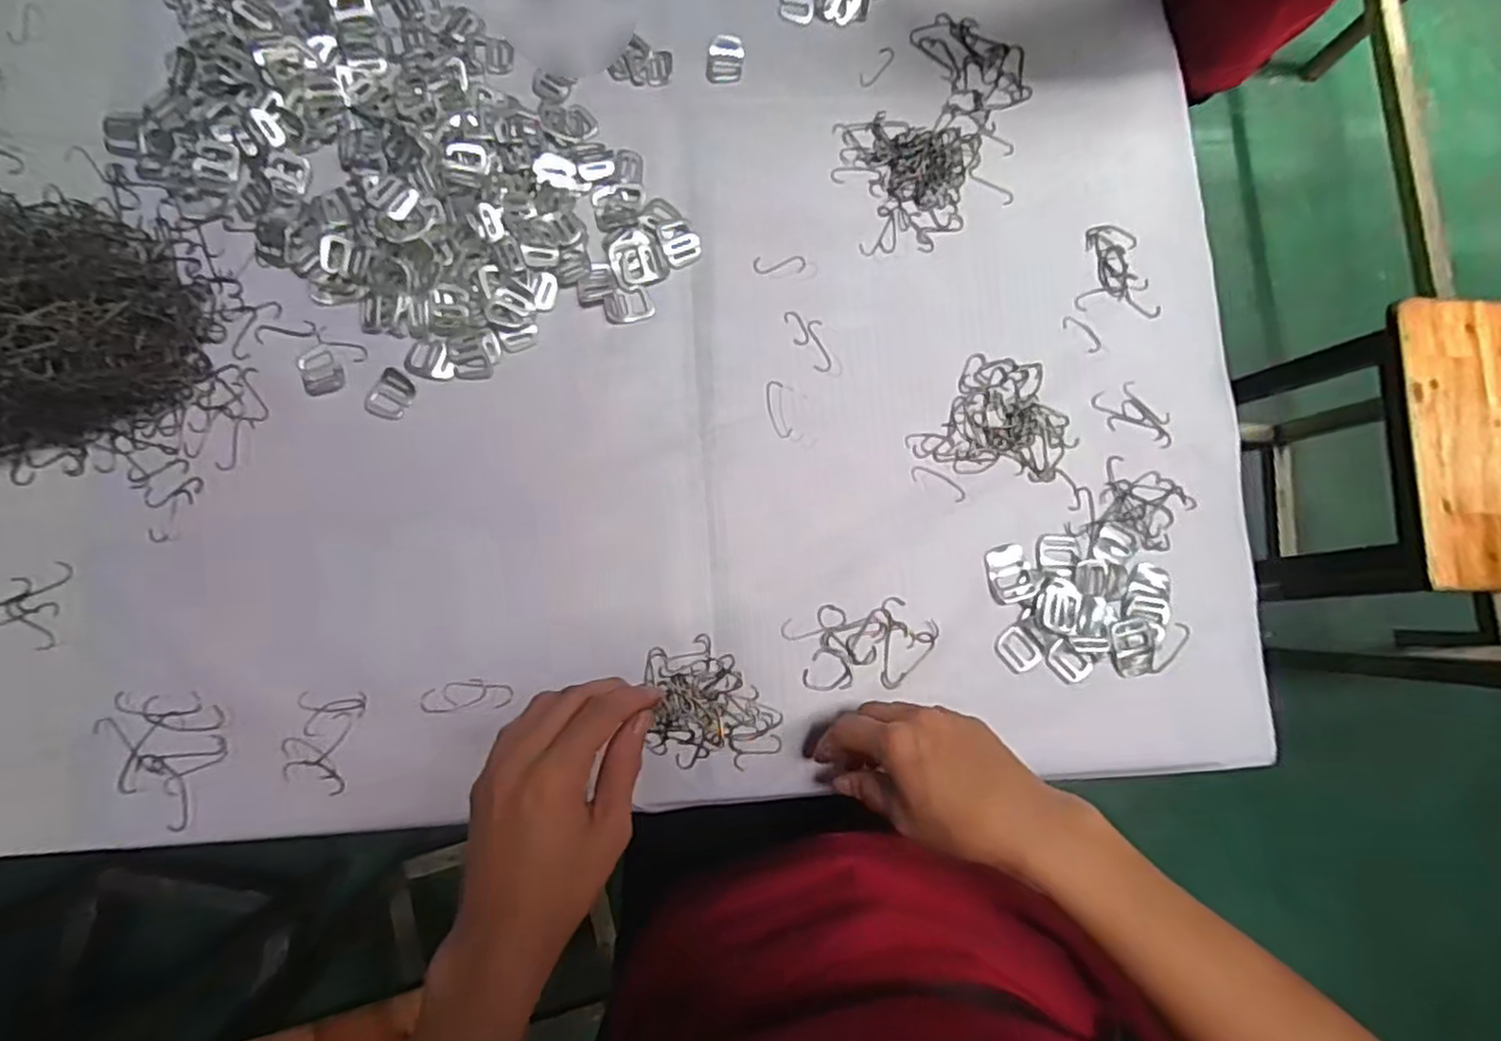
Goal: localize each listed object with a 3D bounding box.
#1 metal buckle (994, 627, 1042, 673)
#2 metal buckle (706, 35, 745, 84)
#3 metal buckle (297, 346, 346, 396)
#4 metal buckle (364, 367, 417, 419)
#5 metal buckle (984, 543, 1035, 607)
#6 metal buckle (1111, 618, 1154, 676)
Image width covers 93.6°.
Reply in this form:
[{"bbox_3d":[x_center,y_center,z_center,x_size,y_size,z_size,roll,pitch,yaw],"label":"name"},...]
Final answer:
[{"bbox_3d":[0.179,0.087,0.473,0.024,0.004,0.027,-42,85,-8],"label":"metal buckle"},{"bbox_3d":[-0.018,-0.340,0.519,0.025,0.004,0.038,6,81,-2],"label":"metal buckle"},{"bbox_3d":[-0.284,-0.099,0.466,0.025,0.004,0.032,-23,83,-6],"label":"metal buckle"},{"bbox_3d":[-0.237,-0.083,0.465,0.026,0.004,0.032,27,81,2],"label":"metal buckle"},{"bbox_3d":[0.176,0.036,0.478,0.031,0.004,0.038,-18,82,-5],"label":"metal buckle"},{"bbox_3d":[0.258,0.087,0.477,0.031,0.005,0.038,-8,82,-4],"label":"metal buckle"}]

